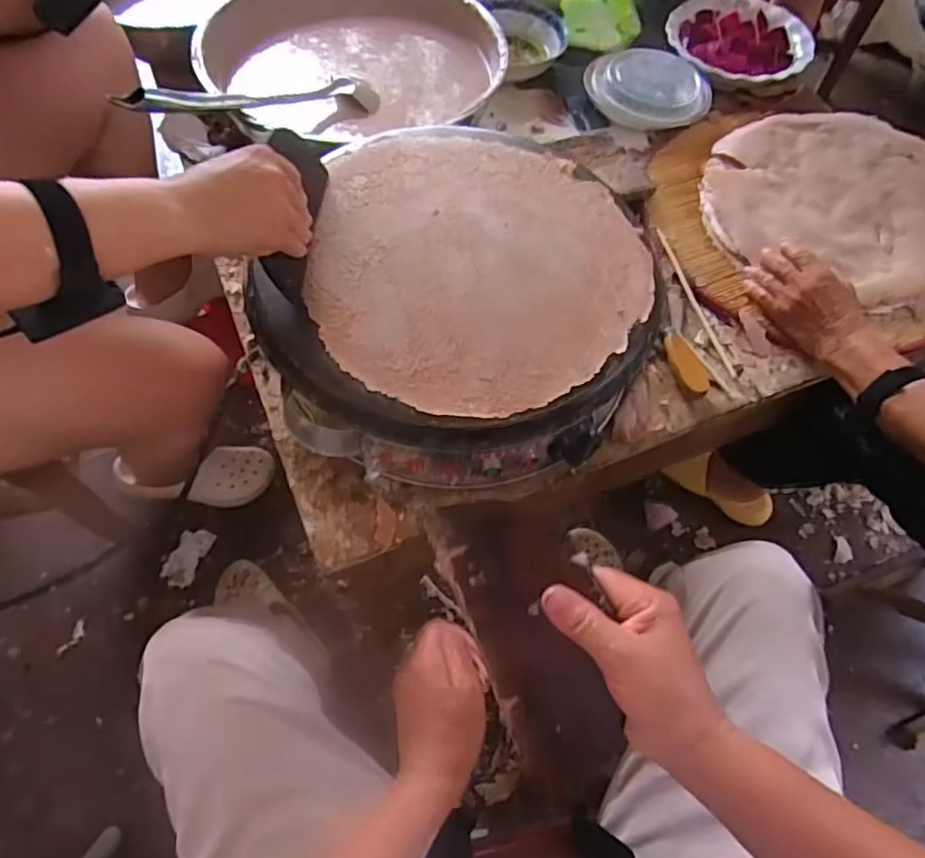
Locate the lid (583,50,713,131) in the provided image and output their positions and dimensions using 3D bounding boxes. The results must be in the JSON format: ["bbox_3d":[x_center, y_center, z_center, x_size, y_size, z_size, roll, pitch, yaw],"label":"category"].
[{"bbox_3d":[0.274,-0.498,0.908,0.162,0.026,0.150,2,62,-3],"label":"lid"}]

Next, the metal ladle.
[{"bbox_3d":[-0.233,-0.376,0.706,0.298,0.027,0.047,-24,65,-34],"label":"metal ladle"}]

